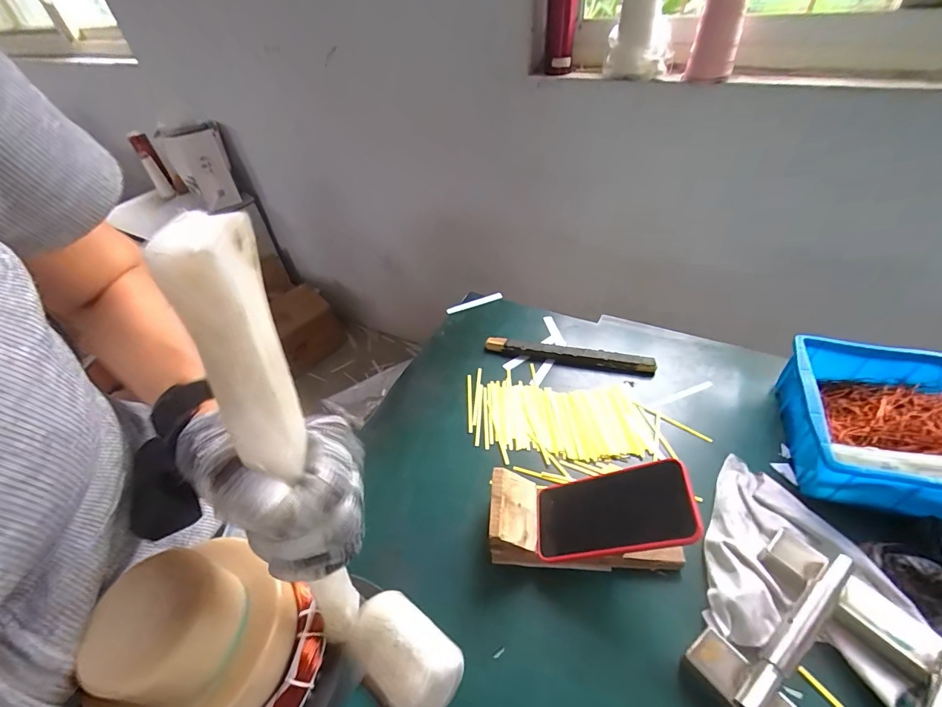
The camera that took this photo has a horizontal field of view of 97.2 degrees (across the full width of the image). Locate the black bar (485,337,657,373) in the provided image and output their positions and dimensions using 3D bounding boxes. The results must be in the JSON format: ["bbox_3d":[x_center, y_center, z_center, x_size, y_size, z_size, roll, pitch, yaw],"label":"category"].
[{"bbox_3d":[0.154,0.002,0.668,0.262,0.025,0.020,7,45,13],"label":"black bar"}]

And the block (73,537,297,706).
[{"bbox_3d":[-0.173,0.172,0.251,0.102,0.071,0.105,-3,44,3],"label":"block"}]

